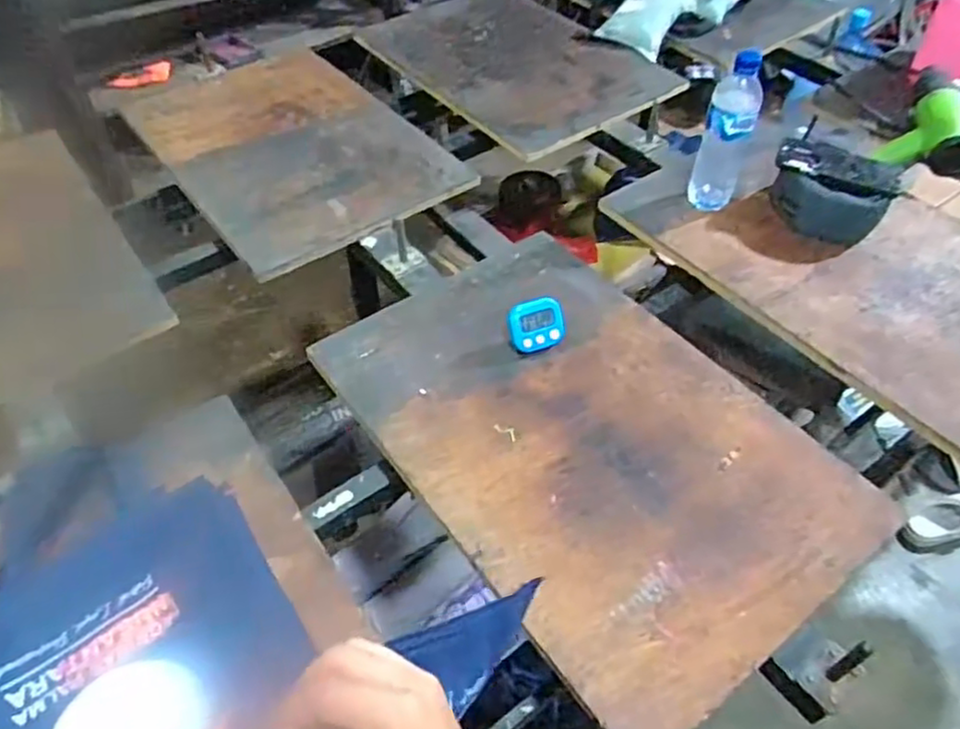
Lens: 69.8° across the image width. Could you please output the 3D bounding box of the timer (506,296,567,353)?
[{"bbox_3d":[0.071,-0.049,0.860,0.068,0.020,0.063,-15,95,1],"label":"timer"}]

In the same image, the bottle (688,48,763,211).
[{"bbox_3d":[0.349,-0.319,0.979,0.069,0.224,0.066,15,52,15],"label":"bottle"}]

